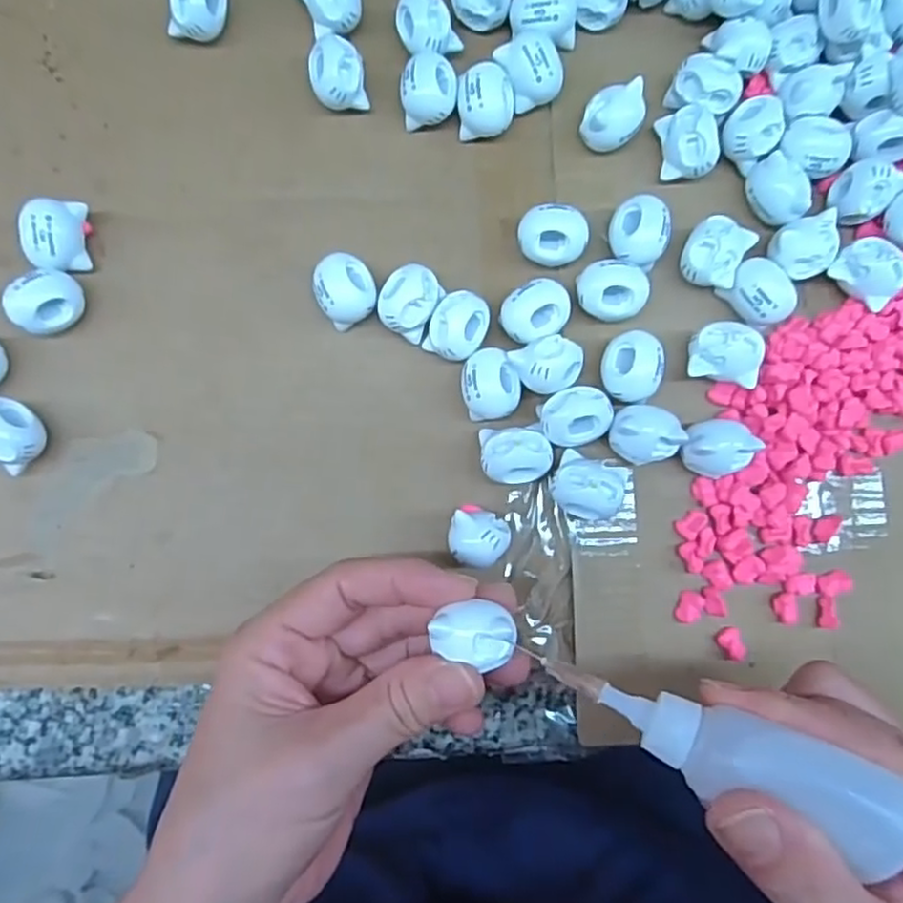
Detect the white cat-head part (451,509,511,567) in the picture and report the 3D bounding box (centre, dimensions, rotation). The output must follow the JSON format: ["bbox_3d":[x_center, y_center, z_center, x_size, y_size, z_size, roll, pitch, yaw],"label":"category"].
[{"bbox_3d":[0.010,0.032,0.250,0.021,0.025,0.019,8,84,-1],"label":"white cat-head part"}]

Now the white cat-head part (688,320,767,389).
[{"bbox_3d":[0.103,-0.036,0.258,0.025,0.020,0.021,13,84,0],"label":"white cat-head part"}]

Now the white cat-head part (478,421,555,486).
[{"bbox_3d":[0.024,0.002,0.256,0.026,0.019,0.021,-6,84,-2],"label":"white cat-head part"}]

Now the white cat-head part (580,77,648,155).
[{"bbox_3d":[0.063,-0.129,0.267,0.021,0.022,0.025,28,84,1],"label":"white cat-head part"}]

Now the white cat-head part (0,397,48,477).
[{"bbox_3d":[-0.162,-0.006,0.250,0.024,0.019,0.021,43,85,3],"label":"white cat-head part"}]

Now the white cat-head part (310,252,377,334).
[{"bbox_3d":[-0.040,-0.061,0.260,0.022,0.016,0.024,0,84,-2],"label":"white cat-head part"}]

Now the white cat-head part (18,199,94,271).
[{"bbox_3d":[-0.148,-0.080,0.258,0.019,0.023,0.025,1,84,-2],"label":"white cat-head part"}]

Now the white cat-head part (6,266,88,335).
[{"bbox_3d":[-0.150,-0.055,0.256,0.019,0.022,0.024,35,84,2],"label":"white cat-head part"}]

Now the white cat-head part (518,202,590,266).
[{"bbox_3d":[0.038,-0.082,0.263,0.025,0.019,0.020,15,84,0],"label":"white cat-head part"}]

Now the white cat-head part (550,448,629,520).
[{"bbox_3d":[0.050,0.013,0.251,0.025,0.021,0.022,22,84,1],"label":"white cat-head part"}]

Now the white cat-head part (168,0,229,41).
[{"bbox_3d":[-0.099,-0.174,0.268,0.017,0.021,0.025,31,84,2],"label":"white cat-head part"}]

